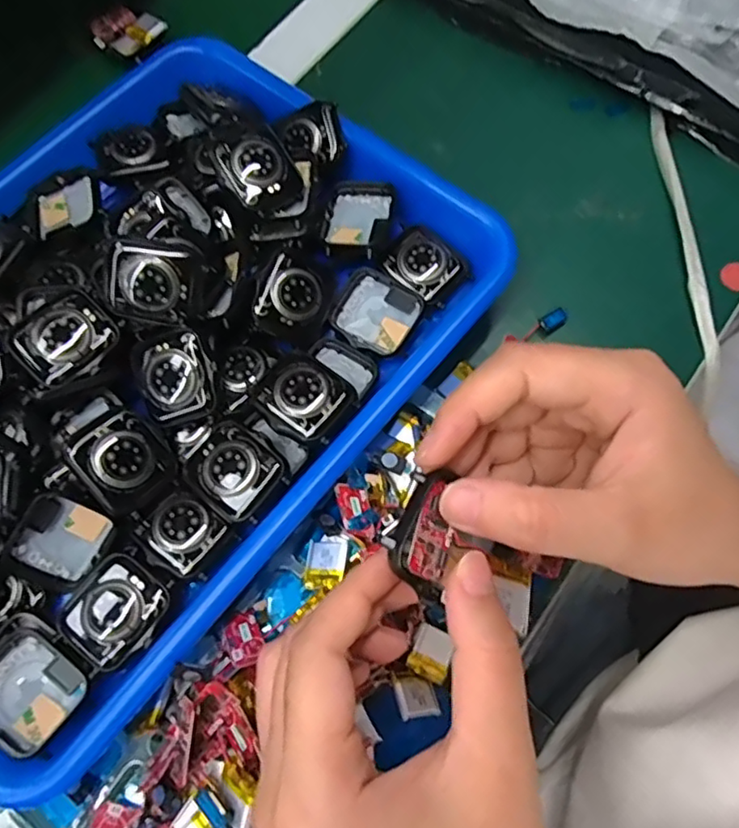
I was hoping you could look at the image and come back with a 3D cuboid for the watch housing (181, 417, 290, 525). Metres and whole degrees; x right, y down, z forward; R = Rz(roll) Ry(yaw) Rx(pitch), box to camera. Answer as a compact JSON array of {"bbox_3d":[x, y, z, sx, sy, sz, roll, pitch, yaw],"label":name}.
[{"bbox_3d":[-0.061,0.024,0.268,0.042,0.016,0.036,37,76,14],"label":"watch housing"}]

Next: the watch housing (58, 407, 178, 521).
[{"bbox_3d":[-0.108,0.020,0.262,0.036,0.013,0.043,-42,99,-29],"label":"watch housing"}]

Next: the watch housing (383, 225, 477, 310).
[{"bbox_3d":[0.029,-0.076,0.305,0.033,0.010,0.041,-43,74,-12],"label":"watch housing"}]

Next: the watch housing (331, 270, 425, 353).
[{"bbox_3d":[0.002,-0.050,0.298,0.040,0.007,0.038,28,74,12],"label":"watch housing"}]

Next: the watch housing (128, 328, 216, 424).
[{"bbox_3d":[-0.087,-0.016,0.269,0.035,0.009,0.040,-23,94,5],"label":"watch housing"}]

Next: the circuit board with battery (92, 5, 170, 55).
[{"bbox_3d":[-0.157,-0.248,0.389,0.044,0.007,0.036,35,76,14],"label":"circuit board with battery"}]

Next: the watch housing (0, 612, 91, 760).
[{"bbox_3d":[-0.139,0.107,0.242,0.045,0.015,0.039,32,75,13],"label":"watch housing"}]

